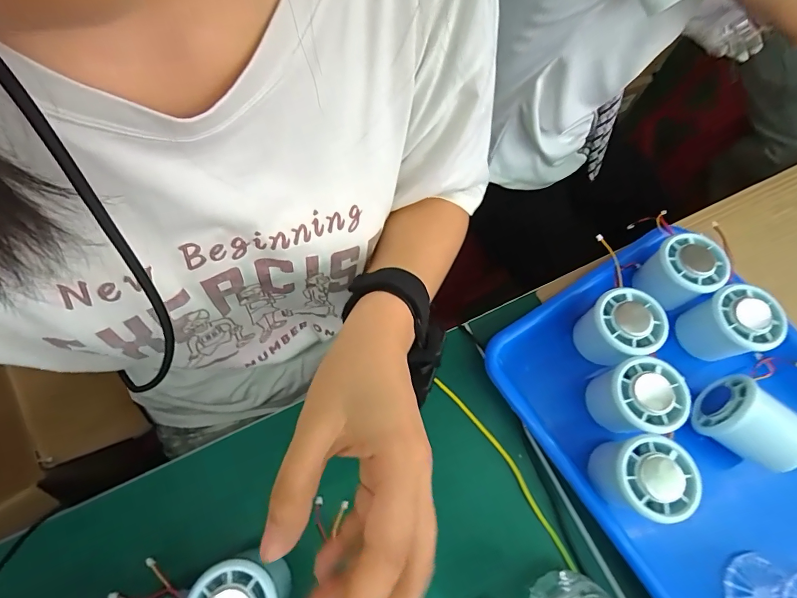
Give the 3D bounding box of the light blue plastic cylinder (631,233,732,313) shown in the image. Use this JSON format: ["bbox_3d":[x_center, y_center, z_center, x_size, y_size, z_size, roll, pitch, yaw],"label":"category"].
[{"bbox_3d":[0.251,-0.023,0.363,0.051,0.051,0.055,0,70,0],"label":"light blue plastic cylinder"}]

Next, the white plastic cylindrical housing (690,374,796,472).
[{"bbox_3d":[0.280,0.097,0.317,0.061,0.044,0.048,35,73,12],"label":"white plastic cylindrical housing"}]

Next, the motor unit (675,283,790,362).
[{"bbox_3d":[0.281,0.022,0.344,0.052,0.052,0.053,0,70,0],"label":"motor unit"}]

